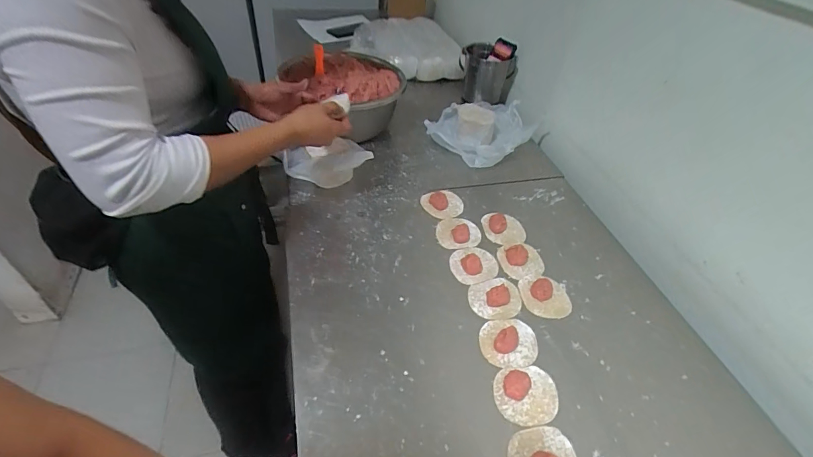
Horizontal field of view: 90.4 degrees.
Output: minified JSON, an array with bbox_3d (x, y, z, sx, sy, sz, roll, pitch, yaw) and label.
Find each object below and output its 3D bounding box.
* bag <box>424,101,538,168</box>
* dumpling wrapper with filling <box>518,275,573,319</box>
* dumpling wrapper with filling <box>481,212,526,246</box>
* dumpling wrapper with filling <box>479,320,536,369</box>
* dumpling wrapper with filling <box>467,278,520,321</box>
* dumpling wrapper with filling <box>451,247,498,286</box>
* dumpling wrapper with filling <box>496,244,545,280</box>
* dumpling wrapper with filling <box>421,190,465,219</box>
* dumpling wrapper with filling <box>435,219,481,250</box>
[{"bbox_3d":[0.177,-0.240,0.951,0.220,0.075,0.189,-29,55,-29],"label":"bag"},{"bbox_3d":[0.227,0.107,0.658,0.082,0.014,0.075,3,45,-3],"label":"dumpling wrapper with filling"},{"bbox_3d":[0.185,-0.003,0.762,0.084,0.025,0.061,13,46,8],"label":"dumpling wrapper with filling"},{"bbox_3d":[0.152,0.162,0.588,0.086,0.016,0.076,-2,46,-7],"label":"dumpling wrapper with filling"},{"bbox_3d":[0.143,0.108,0.644,0.085,0.018,0.071,-7,47,-12],"label":"dumpling wrapper with filling"},{"bbox_3d":[0.118,0.060,0.691,0.083,0.014,0.075,-1,46,-6],"label":"dumpling wrapper with filling"},{"bbox_3d":[0.201,0.050,0.708,0.072,0.019,0.079,3,45,-3],"label":"dumpling wrapper with filling"},{"bbox_3d":[0.073,-0.048,0.801,0.083,0.012,0.071,-8,47,-13],"label":"dumpling wrapper with filling"},{"bbox_3d":[0.097,0.008,0.748,0.083,0.010,0.075,-3,46,-8],"label":"dumpling wrapper with filling"}]

